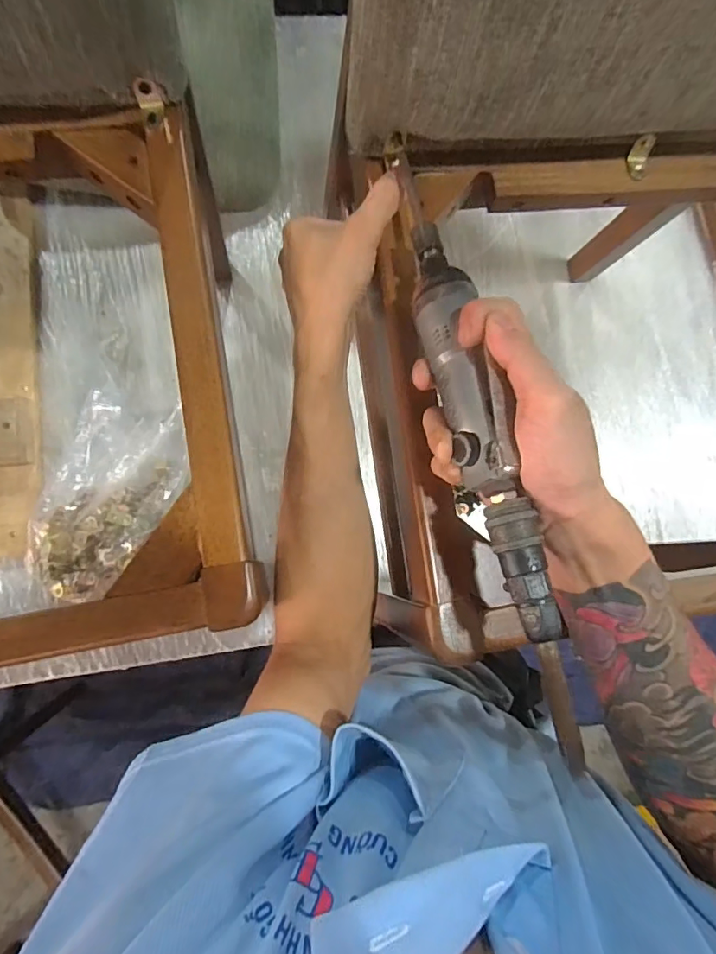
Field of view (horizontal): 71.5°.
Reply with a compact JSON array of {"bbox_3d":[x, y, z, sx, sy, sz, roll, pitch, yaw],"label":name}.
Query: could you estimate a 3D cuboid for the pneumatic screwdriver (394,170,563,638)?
[{"bbox_3d":[0.062,-0.059,0.291,0.032,0.040,0.298,-11,74,-8],"label":"pneumatic screwdriver"}]

